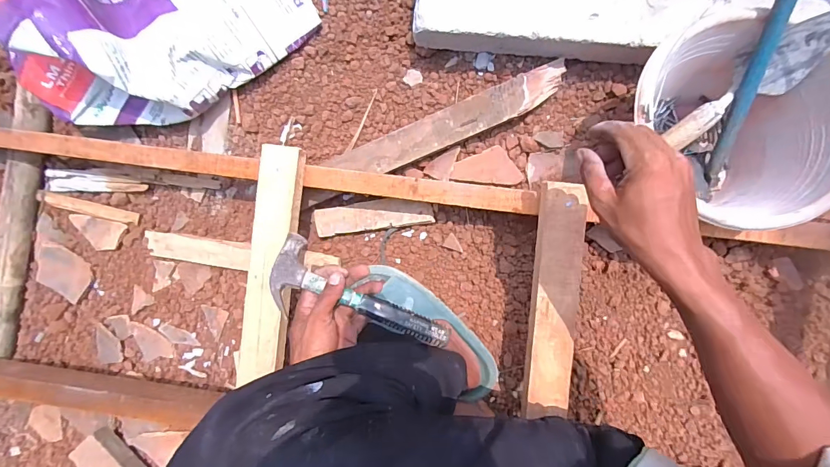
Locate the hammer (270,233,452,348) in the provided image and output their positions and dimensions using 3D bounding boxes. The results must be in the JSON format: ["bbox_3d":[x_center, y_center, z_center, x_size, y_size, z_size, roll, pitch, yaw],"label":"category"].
[{"bbox_3d":[-0.063,0.083,0.463,0.219,0.040,0.070,26,95,-5],"label":"hammer"}]

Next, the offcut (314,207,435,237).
[{"bbox_3d":[-0.071,-0.025,0.663,0.198,0.024,0.045,-4,92,7],"label":"offcut"}]

